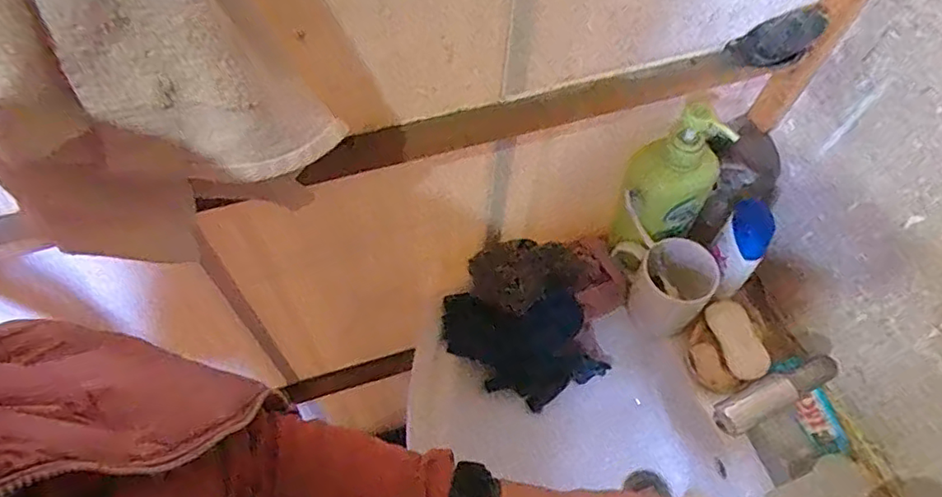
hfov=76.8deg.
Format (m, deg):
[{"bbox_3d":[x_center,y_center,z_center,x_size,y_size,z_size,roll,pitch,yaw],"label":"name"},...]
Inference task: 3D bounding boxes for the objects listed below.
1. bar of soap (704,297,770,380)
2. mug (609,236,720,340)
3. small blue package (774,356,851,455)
[{"bbox_3d":[0.297,0.102,0.663,0.035,0.023,0.089,-21,79,-15],"label":"bar of soap"},{"bbox_3d":[0.223,0.038,0.694,0.072,0.105,0.106,-18,62,-13],"label":"mug"},{"bbox_3d":[0.375,0.175,0.658,0.036,0.016,0.106,-28,63,15],"label":"small blue package"}]

